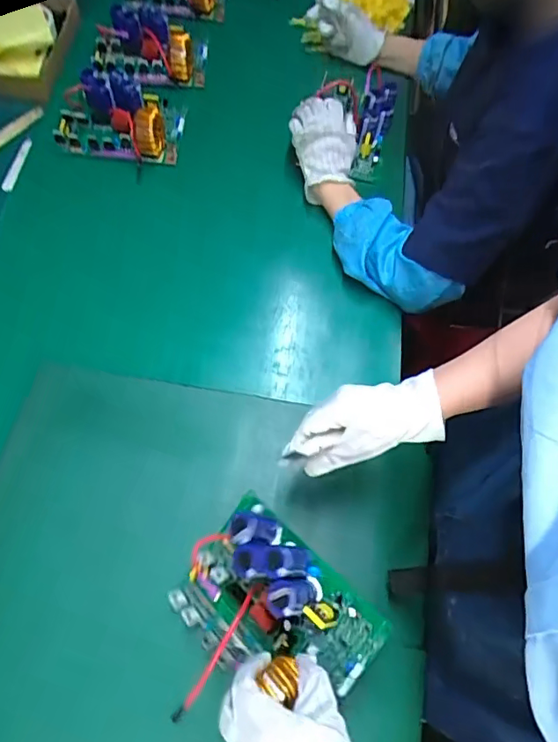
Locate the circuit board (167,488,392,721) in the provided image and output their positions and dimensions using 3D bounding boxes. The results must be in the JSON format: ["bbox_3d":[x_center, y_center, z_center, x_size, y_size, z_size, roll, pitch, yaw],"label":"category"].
[{"bbox_3d":[-0.014,0.227,0.483,0.186,0.062,0.133,35,91,30],"label":"circuit board"}]

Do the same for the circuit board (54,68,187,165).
[{"bbox_3d":[-0.254,-0.408,0.829,0.185,0.071,0.134,6,65,0],"label":"circuit board"}]

